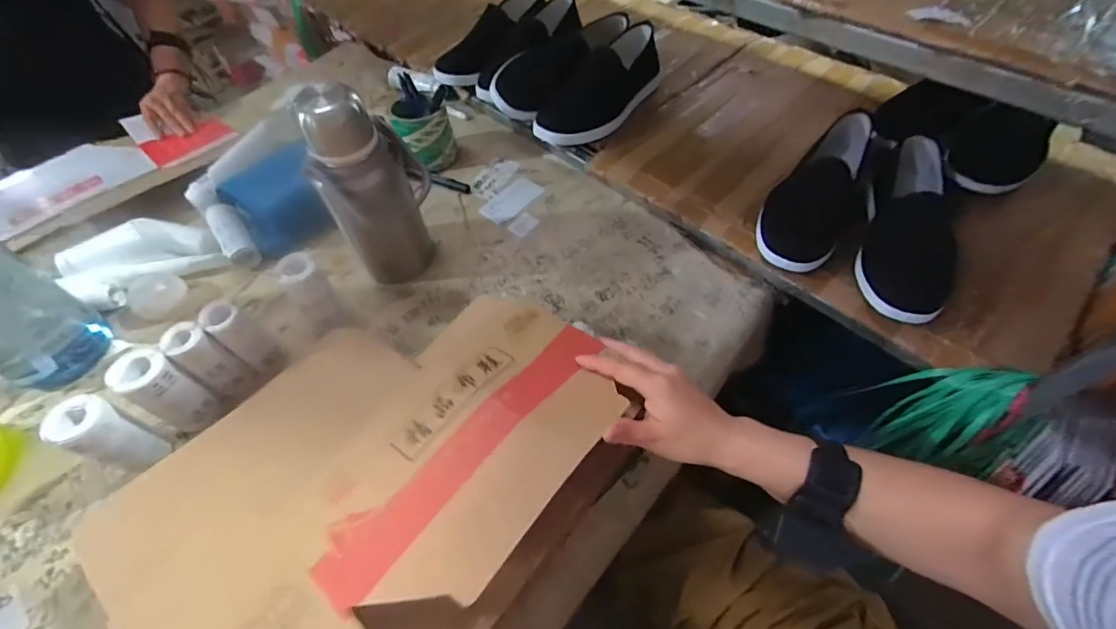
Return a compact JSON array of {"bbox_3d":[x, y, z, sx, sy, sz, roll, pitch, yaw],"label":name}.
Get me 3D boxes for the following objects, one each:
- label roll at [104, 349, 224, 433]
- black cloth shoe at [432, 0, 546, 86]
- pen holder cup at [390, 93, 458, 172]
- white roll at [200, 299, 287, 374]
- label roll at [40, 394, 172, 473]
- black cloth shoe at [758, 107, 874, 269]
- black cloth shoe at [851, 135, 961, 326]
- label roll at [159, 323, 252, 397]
[{"bbox_3d":[-0.403,0.082,0.506,0.044,0.103,0.045,-2,55,2],"label":"label roll"},{"bbox_3d":[-0.117,-0.510,0.882,0.100,0.072,0.247,24,60,19],"label":"black cloth shoe"},{"bbox_3d":[-0.205,-0.277,0.757,0.081,0.099,0.095,-21,56,-11],"label":"pen holder cup"},{"bbox_3d":[-0.344,0.027,0.536,0.036,0.106,0.037,-2,55,2],"label":"white roll"},{"bbox_3d":[-0.440,0.121,0.480,0.045,0.100,0.044,-2,55,2],"label":"label roll"},{"bbox_3d":[0.348,-0.161,0.621,0.107,0.089,0.271,30,62,22],"label":"black cloth shoe"},{"bbox_3d":[0.432,-0.101,0.589,0.098,0.083,0.271,23,59,19],"label":"black cloth shoe"},{"bbox_3d":[-0.373,0.052,0.522,0.036,0.104,0.038,-2,55,2],"label":"label roll"}]

